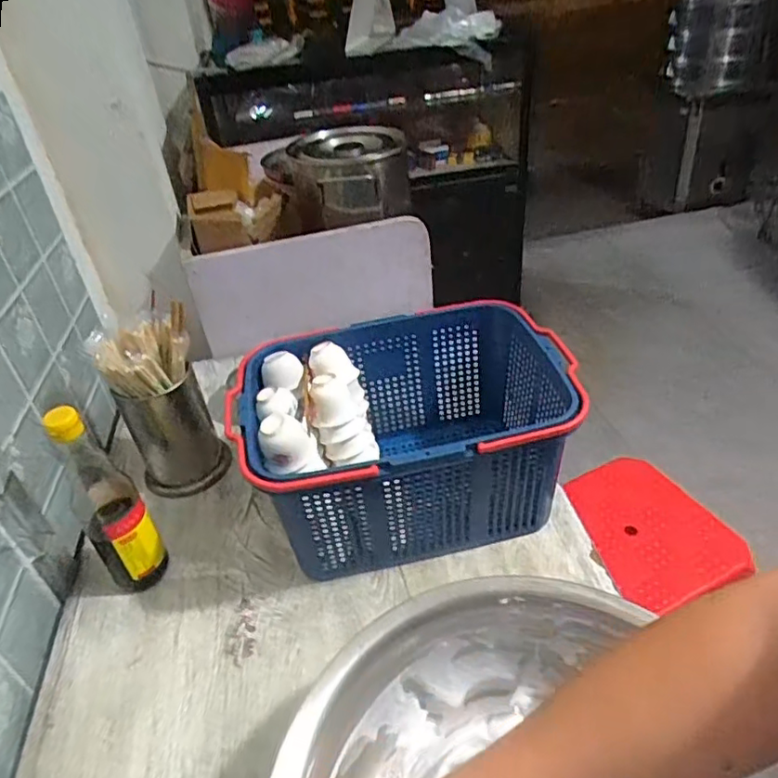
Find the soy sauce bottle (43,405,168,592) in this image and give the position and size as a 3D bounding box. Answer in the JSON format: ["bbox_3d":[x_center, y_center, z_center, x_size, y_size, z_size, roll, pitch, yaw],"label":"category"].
[{"bbox_3d":[-0.294,0.121,0.624,0.063,0.239,0.062,-31,44,-28],"label":"soy sauce bottle"}]

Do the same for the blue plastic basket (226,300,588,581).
[{"bbox_3d":[0.020,0.059,0.695,0.347,0.188,0.245,-10,38,-5],"label":"blue plastic basket"}]

